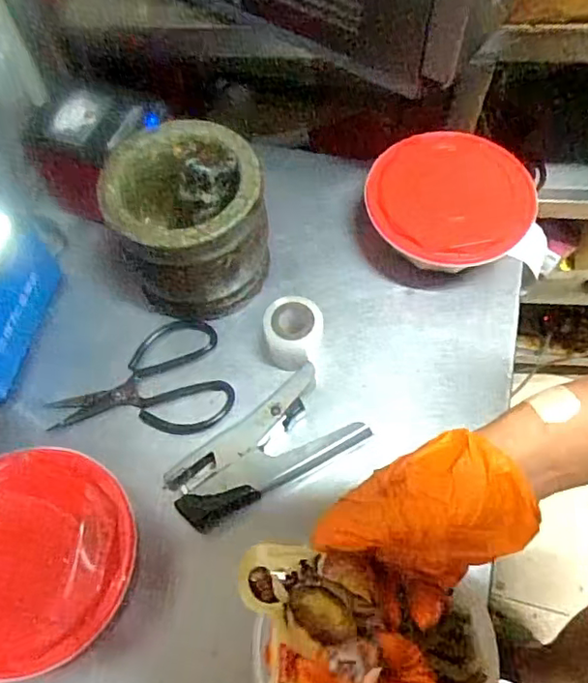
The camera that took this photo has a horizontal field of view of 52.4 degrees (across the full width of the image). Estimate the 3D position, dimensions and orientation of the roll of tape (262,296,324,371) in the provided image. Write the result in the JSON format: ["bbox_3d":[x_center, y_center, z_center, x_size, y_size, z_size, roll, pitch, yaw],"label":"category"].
[{"bbox_3d":[-0.001,-0.009,0.561,0.052,0.050,0.047,14,64,6],"label":"roll of tape"}]

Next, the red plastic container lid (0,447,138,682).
[{"bbox_3d":[-0.198,0.160,0.447,0.148,0.015,0.156,1,62,2],"label":"red plastic container lid"}]

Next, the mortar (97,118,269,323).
[{"bbox_3d":[-0.098,-0.112,0.564,0.133,0.136,0.131,0,63,-1],"label":"mortar"}]

